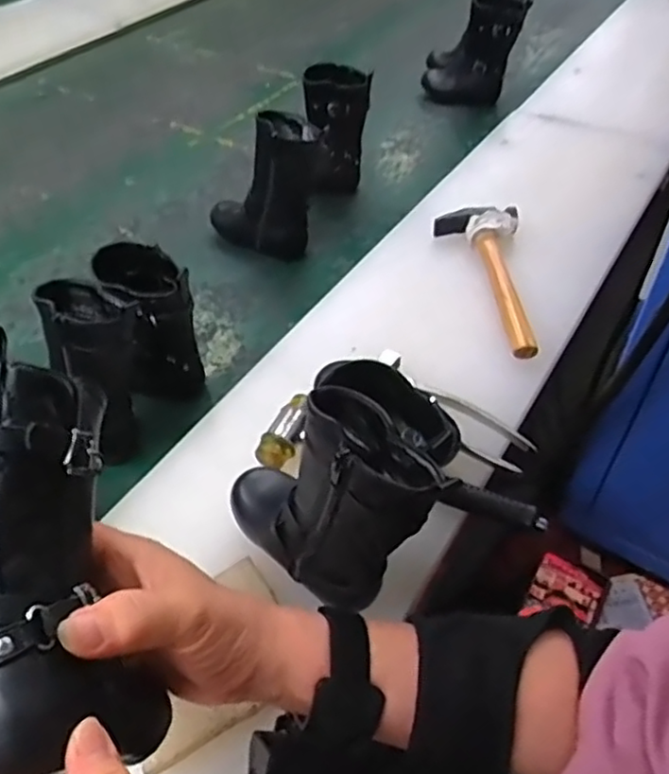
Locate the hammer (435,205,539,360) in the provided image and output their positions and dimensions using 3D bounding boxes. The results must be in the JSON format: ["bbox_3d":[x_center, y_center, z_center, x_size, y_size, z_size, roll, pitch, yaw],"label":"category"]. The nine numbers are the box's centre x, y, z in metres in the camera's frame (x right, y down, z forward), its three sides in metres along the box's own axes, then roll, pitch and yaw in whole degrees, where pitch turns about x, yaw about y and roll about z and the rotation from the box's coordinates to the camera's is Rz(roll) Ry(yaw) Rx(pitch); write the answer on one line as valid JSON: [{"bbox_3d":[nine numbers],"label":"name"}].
[{"bbox_3d":[0.173,-0.120,0.719,0.089,0.024,0.240,-3,46,-2],"label":"hammer"}]

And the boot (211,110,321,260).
[{"bbox_3d":[-0.092,-0.242,0.827,0.137,0.177,0.065,5,46,5],"label":"boot"}]

